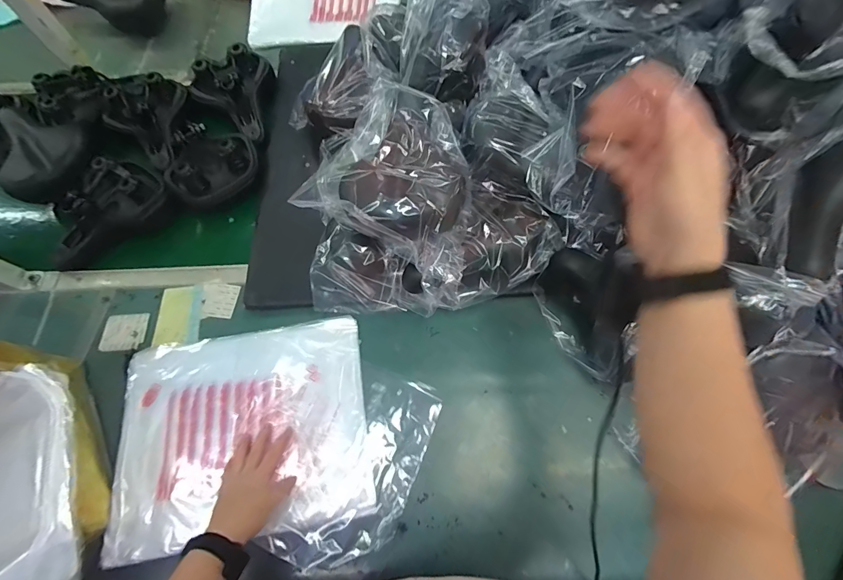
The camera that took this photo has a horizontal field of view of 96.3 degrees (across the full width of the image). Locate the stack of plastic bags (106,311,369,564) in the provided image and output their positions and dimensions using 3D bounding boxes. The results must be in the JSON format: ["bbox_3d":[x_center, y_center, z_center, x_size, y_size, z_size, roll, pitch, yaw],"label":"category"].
[{"bbox_3d":[-0.281,0.216,0.601,0.376,0.037,0.320,-9,67,-1],"label":"stack of plastic bags"}]

